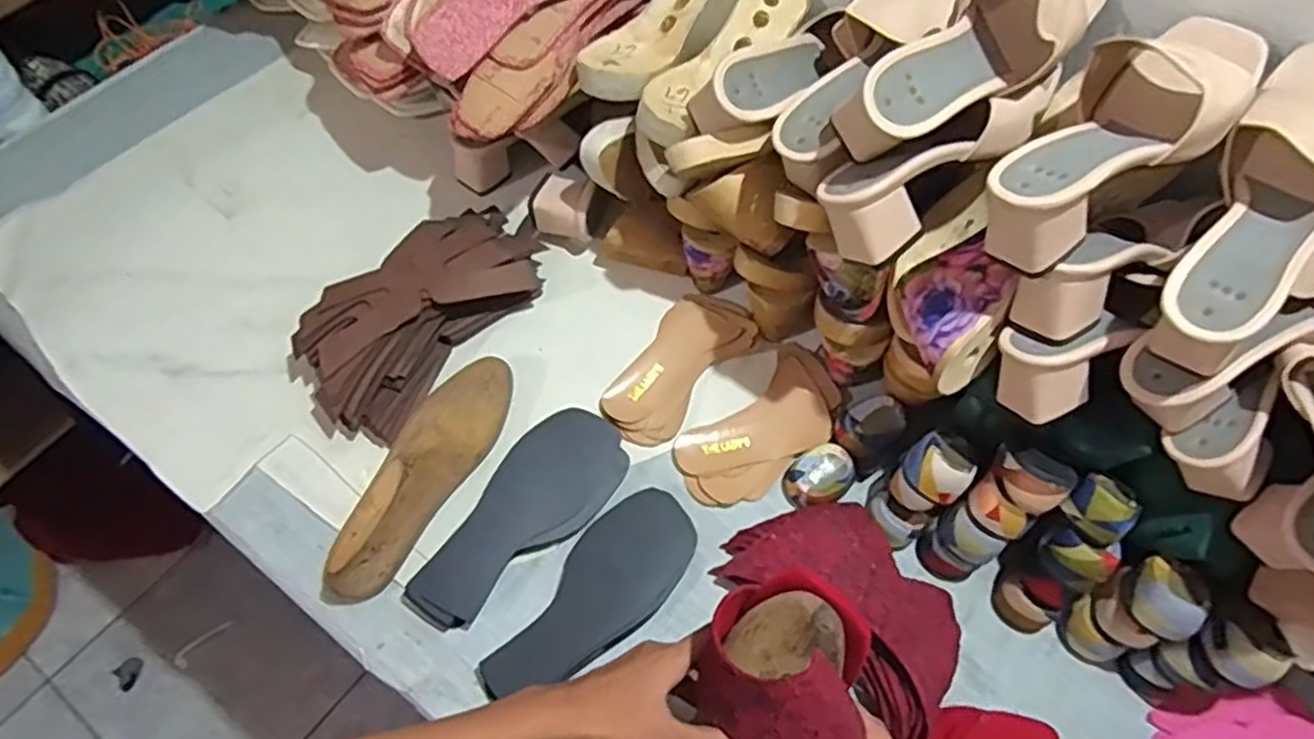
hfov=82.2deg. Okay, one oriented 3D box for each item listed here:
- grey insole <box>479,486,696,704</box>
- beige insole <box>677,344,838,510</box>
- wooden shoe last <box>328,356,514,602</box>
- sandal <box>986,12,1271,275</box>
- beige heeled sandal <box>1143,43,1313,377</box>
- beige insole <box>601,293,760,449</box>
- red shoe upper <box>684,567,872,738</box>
[{"bbox_3d":[-0.050,0.194,0.638,0.086,0.015,0.207,35,66,14],"label":"grey insole"},{"bbox_3d":[0.104,0.058,0.731,0.187,0.007,0.089,-40,71,-21],"label":"beige insole"},{"bbox_3d":[-0.203,0.083,0.654,0.068,0.074,0.237,21,63,7],"label":"wooden shoe last"},{"bbox_3d":[0.314,-0.156,0.513,0.095,0.096,0.229,41,67,17],"label":"sandal"},{"bbox_3d":[0.405,-0.112,0.490,0.086,0.087,0.234,31,85,12],"label":"beige heeled sandal"},{"bbox_3d":[0.022,-0.007,0.749,0.084,0.015,0.176,37,66,15],"label":"beige insole"},{"bbox_3d":[0.083,0.186,0.463,0.103,0.083,0.102,19,64,7],"label":"red shoe upper"}]

